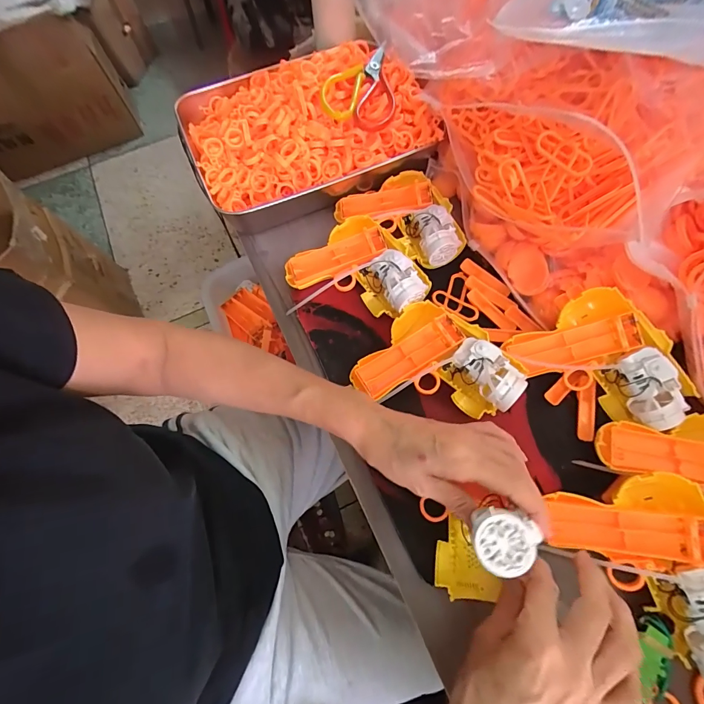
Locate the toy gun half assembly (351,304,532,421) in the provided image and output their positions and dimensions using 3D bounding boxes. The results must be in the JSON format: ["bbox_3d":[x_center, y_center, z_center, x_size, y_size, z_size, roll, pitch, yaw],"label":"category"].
[{"bbox_3d":[0.085,0.021,0.357,0.138,0.038,0.119,34,73,16],"label":"toy gun half assembly"}]

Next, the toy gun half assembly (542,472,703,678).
[{"bbox_3d":[0.230,0.171,0.275,0.104,0.041,0.146,-16,67,-4],"label":"toy gun half assembly"}]

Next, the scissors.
[{"bbox_3d":[0.009,-0.334,0.452,0.087,0.015,0.131,6,72,-7],"label":"scissors"}]

